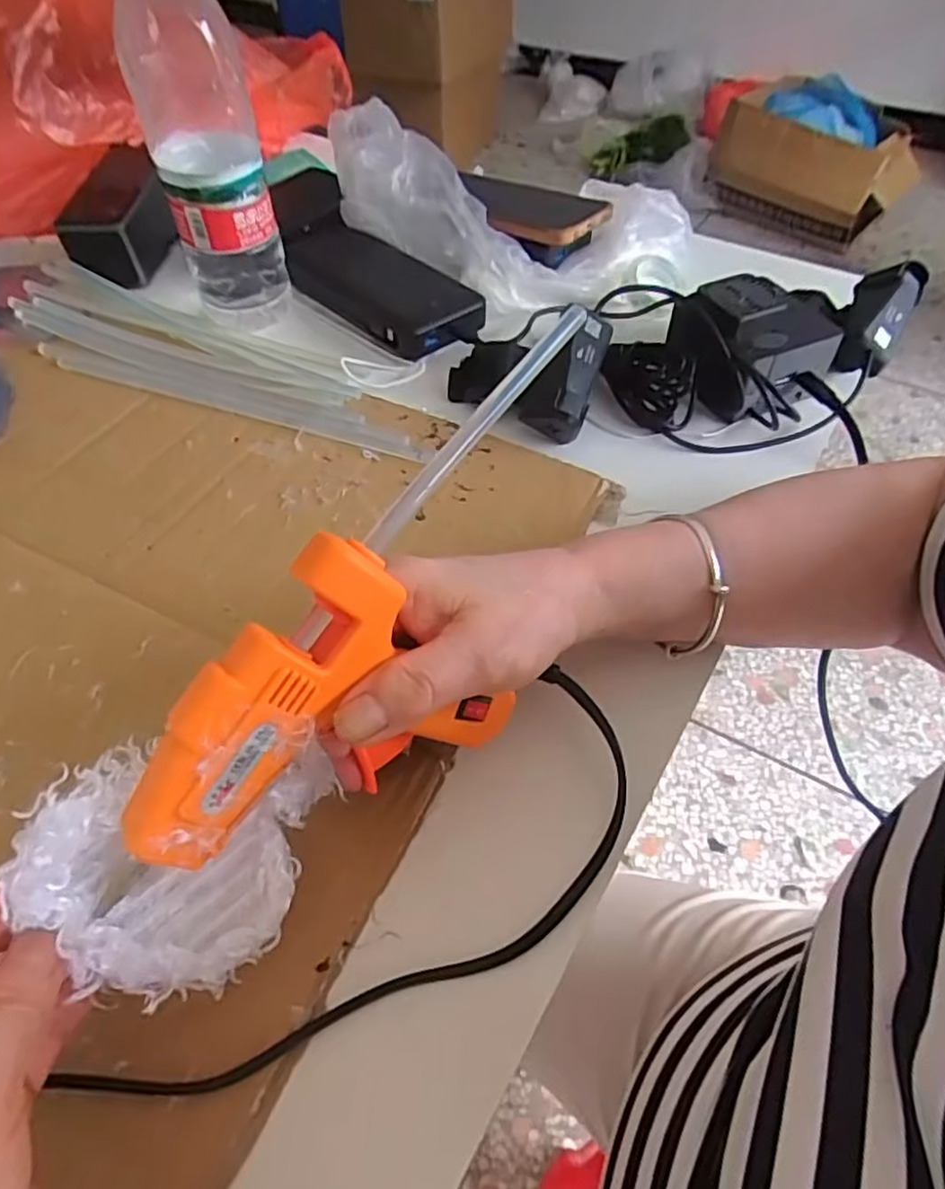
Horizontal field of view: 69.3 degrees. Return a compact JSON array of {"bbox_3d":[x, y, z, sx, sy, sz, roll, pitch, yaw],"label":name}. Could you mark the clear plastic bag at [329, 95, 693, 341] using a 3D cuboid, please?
[{"bbox_3d":[0.017,-0.271,0.505,0.276,0.088,0.130,17,54,-2],"label":"clear plastic bag"}]

